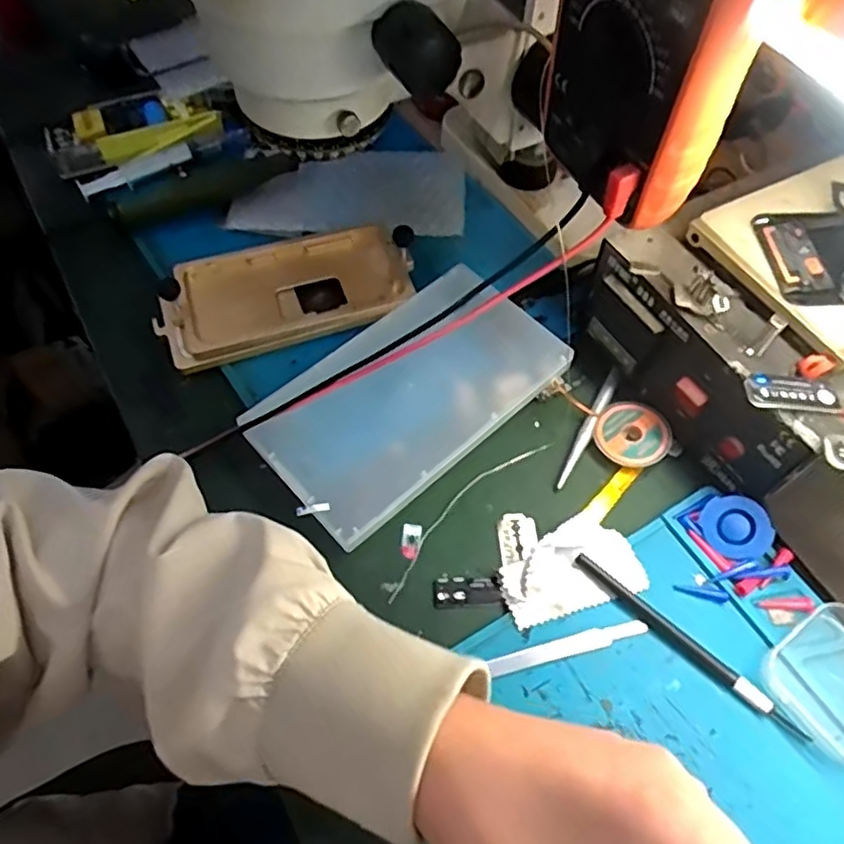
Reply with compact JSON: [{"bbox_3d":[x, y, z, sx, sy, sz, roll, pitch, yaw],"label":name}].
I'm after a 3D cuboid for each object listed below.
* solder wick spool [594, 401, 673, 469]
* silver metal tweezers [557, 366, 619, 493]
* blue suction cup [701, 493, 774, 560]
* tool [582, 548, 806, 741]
[{"bbox_3d":[0.131,0.008,0.408,0.044,0.011,0.042,0,58,-1],"label":"solder wick spool"},{"bbox_3d":[0.107,0.002,0.415,0.008,0.008,0.097,27,62,15],"label":"silver metal tweezers"},{"bbox_3d":[0.178,0.059,0.370,0.034,0.007,0.038,-45,74,9],"label":"blue suction cup"},{"bbox_3d":[0.138,0.115,0.343,0.133,0.007,0.010,38,65,20],"label":"tool"}]

